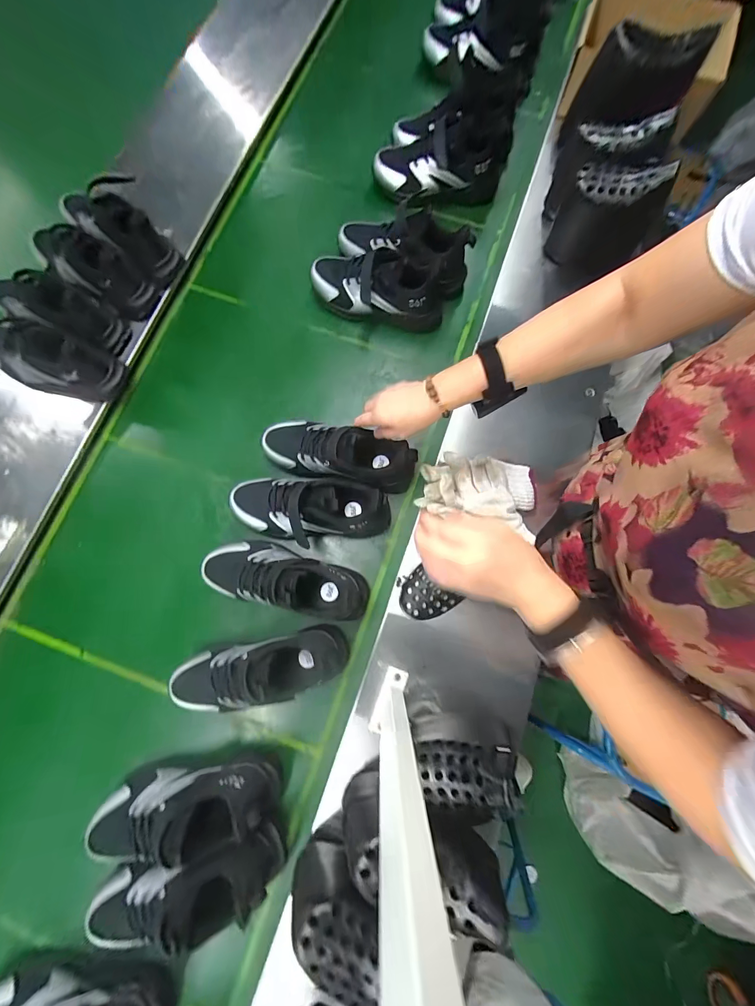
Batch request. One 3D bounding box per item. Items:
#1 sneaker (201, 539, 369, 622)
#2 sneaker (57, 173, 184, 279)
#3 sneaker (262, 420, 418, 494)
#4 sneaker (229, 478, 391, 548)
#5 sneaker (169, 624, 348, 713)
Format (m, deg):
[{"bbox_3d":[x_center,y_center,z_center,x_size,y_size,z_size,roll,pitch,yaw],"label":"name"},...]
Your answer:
[{"bbox_3d":[-0.137,0.107,0.516,0.241,0.130,0.085,14,75,2],"label":"sneaker"},{"bbox_3d":[-0.464,-0.484,0.631,0.221,0.111,0.084,23,76,5],"label":"sneaker"},{"bbox_3d":[-0.059,-0.082,0.559,0.240,0.109,0.082,12,76,15],"label":"sneaker"},{"bbox_3d":[-0.105,0.009,0.554,0.246,0.100,0.098,7,75,0],"label":"sneaker"},{"bbox_3d":[-0.169,0.233,0.501,0.245,0.115,0.090,-12,76,-4],"label":"sneaker"}]

